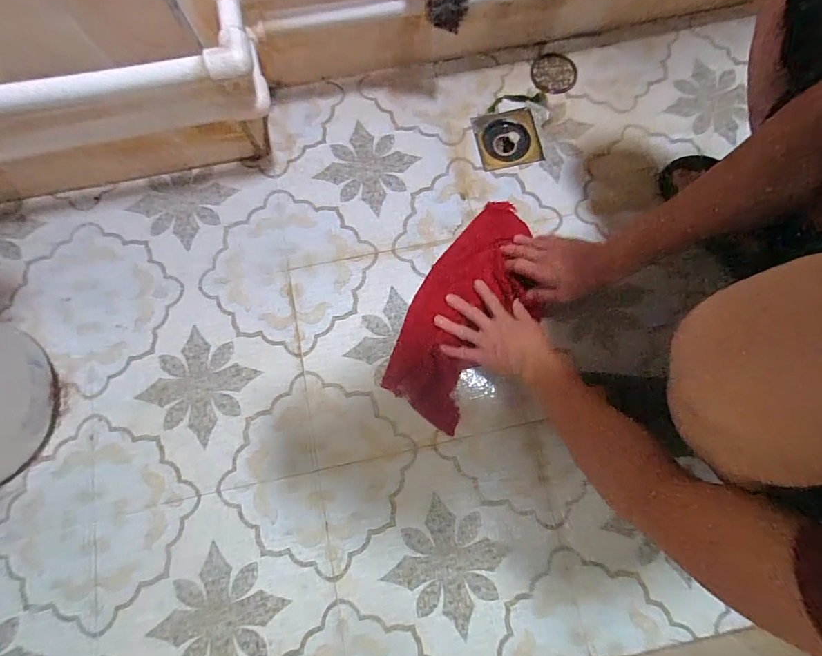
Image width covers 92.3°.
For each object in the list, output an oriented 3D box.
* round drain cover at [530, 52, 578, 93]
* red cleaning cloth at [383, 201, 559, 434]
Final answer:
[{"bbox_3d":[0.248,-0.446,0.692,0.073,0.011,0.081,-9,77,-3],"label":"round drain cover"},{"bbox_3d":[0.082,-0.035,0.586,0.139,0.018,0.349,25,78,4],"label":"red cleaning cloth"}]

